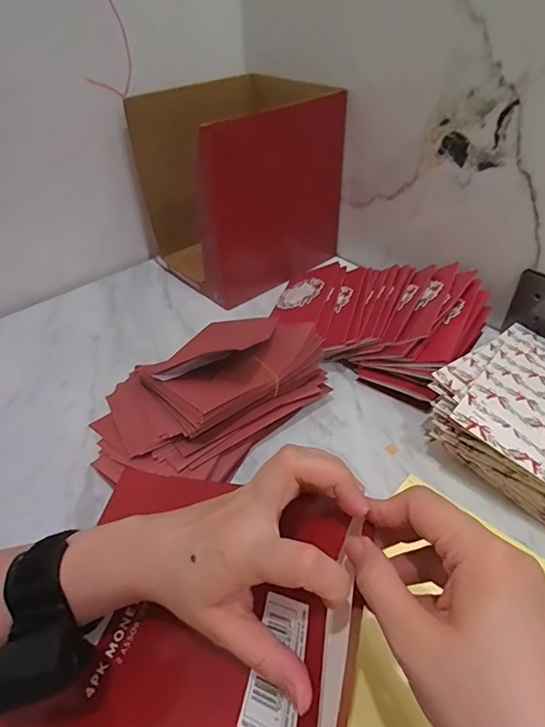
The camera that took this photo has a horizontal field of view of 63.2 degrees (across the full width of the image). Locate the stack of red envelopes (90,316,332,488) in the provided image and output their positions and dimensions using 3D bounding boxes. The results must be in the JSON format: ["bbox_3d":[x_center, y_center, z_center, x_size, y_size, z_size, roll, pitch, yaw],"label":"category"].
[{"bbox_3d":[-0.064,0.026,0.462,0.158,0.072,0.246,31,51,31],"label":"stack of red envelopes"}]

